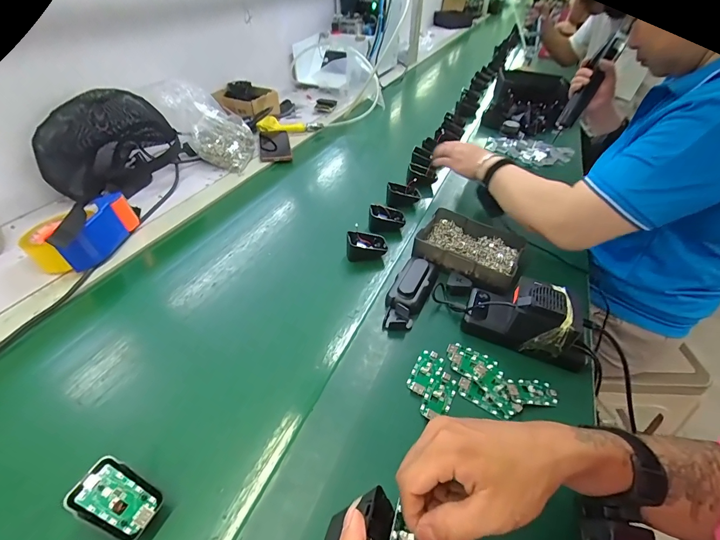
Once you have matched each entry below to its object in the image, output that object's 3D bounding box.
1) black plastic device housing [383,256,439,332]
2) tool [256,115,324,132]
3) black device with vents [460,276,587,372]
[{"bbox_3d":[0.074,0.033,0.519,0.051,0.032,0.142,18,43,18],"label":"black plastic device housing"},{"bbox_3d":[-0.195,-0.411,0.985,0.173,0.047,0.050,-18,45,-21],"label":"tool"},{"bbox_3d":[0.220,0.056,0.461,0.149,0.078,0.072,20,44,20],"label":"black device with vents"}]

